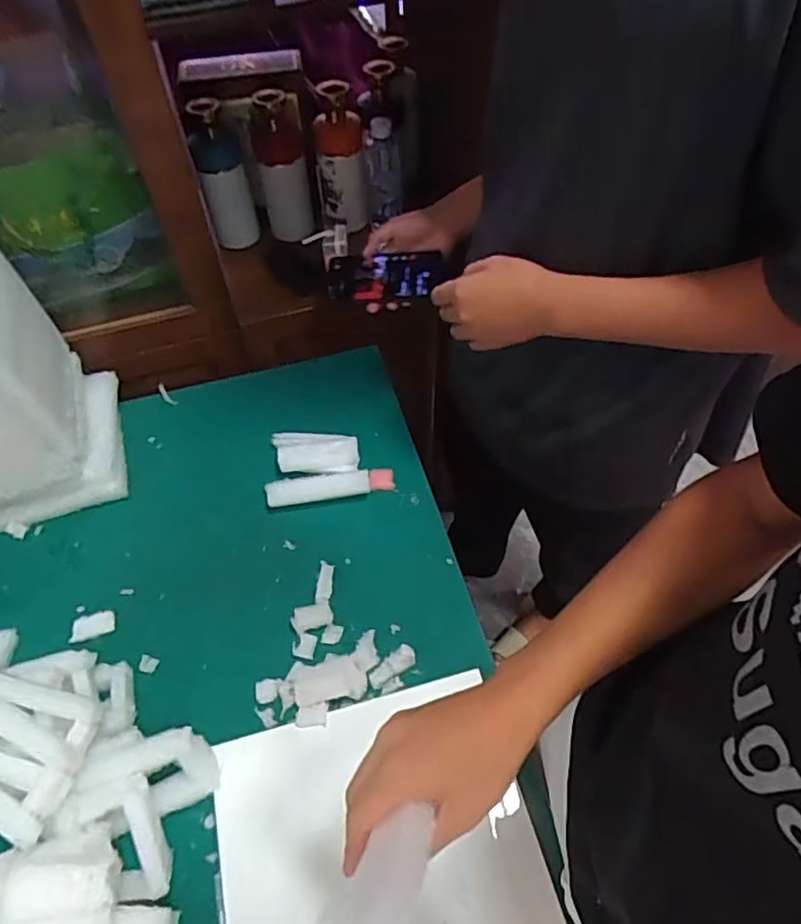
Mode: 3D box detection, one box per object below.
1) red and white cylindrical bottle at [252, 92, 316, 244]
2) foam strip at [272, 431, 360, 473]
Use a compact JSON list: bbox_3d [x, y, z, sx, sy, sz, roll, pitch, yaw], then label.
[{"bbox_3d":[-0.180,-0.446,0.946,0.075,0.208,0.079,-15,56,-9],"label":"red and white cylindrical bottle"},{"bbox_3d":[-0.118,-0.014,0.846,0.120,0.023,0.059,3,55,4],"label":"foam strip"}]

